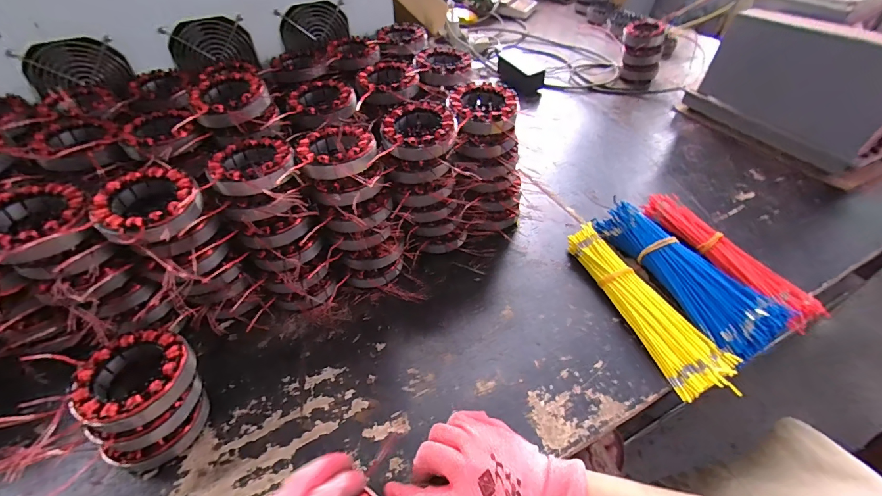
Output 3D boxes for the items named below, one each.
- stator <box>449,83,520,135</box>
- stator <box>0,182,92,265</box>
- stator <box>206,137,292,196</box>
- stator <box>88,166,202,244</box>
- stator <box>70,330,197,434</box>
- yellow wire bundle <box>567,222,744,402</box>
[{"bbox_3d":[0.053,-0.178,0.481,0.082,0.021,0.089,1,46,1],"label":"stator"},{"bbox_3d":[-0.365,-0.023,0.344,0.100,0.031,0.081,34,55,28],"label":"stator"},{"bbox_3d":[-0.198,-0.082,0.412,0.091,0.035,0.083,0,46,0],"label":"stator"},{"bbox_3d":[-0.279,-0.040,0.369,0.087,0.027,0.085,0,46,0],"label":"stator"},{"bbox_3d":[-0.271,0.119,0.343,0.089,0.036,0.086,0,46,0],"label":"stator"},{"bbox_3d":[0.248,0.065,0.479,0.067,0.034,0.242,-14,49,-14],"label":"yellow wire bundle"}]

